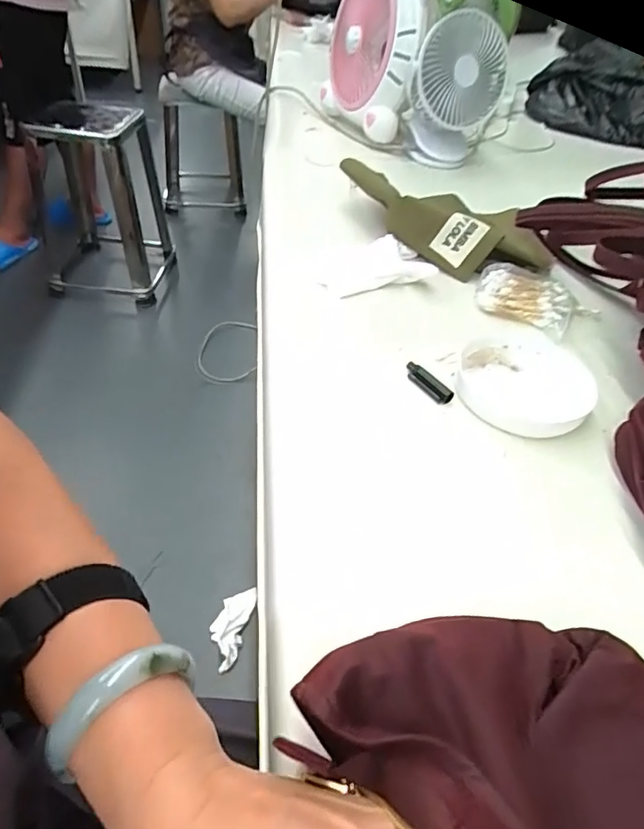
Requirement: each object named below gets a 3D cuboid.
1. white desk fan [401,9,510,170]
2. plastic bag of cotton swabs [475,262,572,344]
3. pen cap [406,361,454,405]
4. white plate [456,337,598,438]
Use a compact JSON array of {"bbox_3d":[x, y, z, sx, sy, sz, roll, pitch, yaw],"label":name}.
[{"bbox_3d":[0.211,-0.506,0.805,0.143,0.192,0.141,12,44,5],"label":"white desk fan"},{"bbox_3d":[0.209,-0.124,0.528,0.093,0.024,0.088,19,45,12],"label":"plastic bag of cotton swabs"},{"bbox_3d":[0.090,-0.029,0.435,0.011,0.014,0.050,-24,52,-29],"label":"pen cap"},{"bbox_3d":[0.176,-0.031,0.446,0.107,0.022,0.123,16,45,9],"label":"white plate"}]

